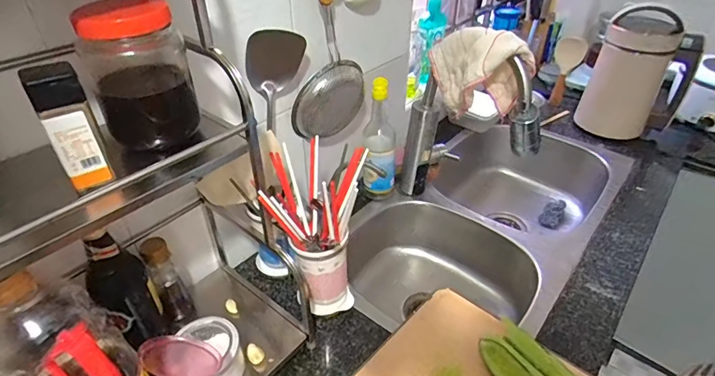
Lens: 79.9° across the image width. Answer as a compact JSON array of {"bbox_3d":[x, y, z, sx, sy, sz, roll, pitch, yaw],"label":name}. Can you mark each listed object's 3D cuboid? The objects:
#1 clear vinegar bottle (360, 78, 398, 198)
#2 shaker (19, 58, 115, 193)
[{"bbox_3d":[0.047,-0.091,0.872,0.058,0.242,0.075,21,43,28],"label":"clear vinegar bottle"},{"bbox_3d":[-0.251,-0.054,0.377,0.038,0.104,0.033,-26,44,-30],"label":"shaker"}]

